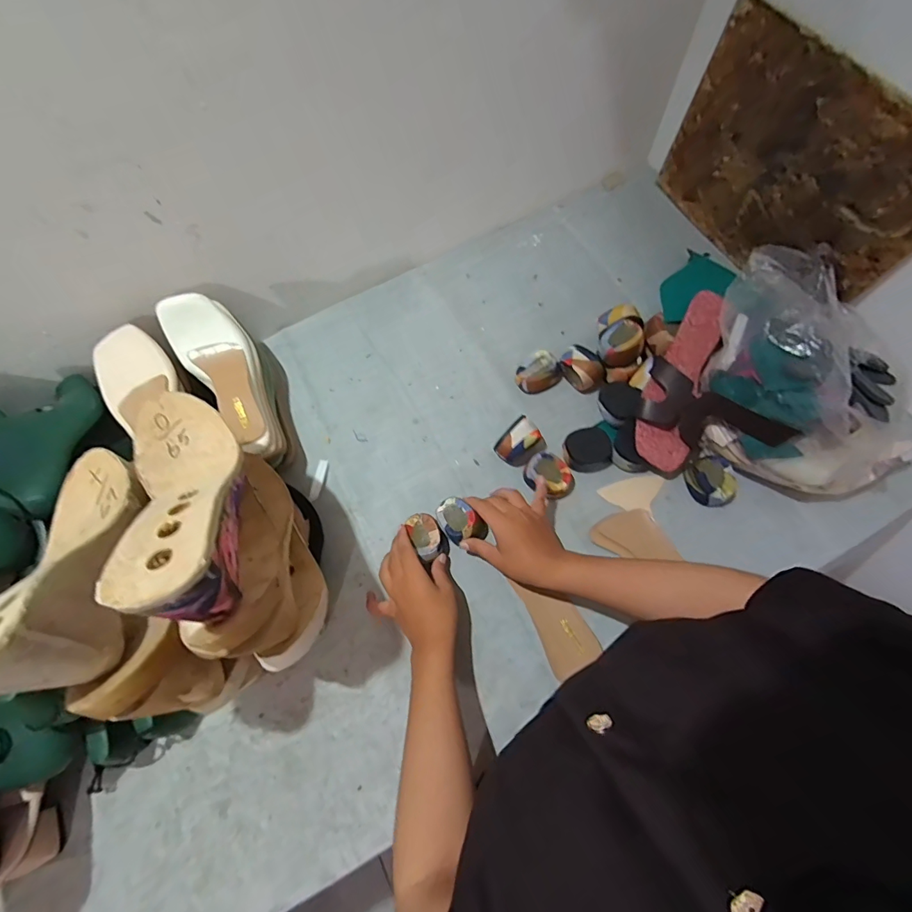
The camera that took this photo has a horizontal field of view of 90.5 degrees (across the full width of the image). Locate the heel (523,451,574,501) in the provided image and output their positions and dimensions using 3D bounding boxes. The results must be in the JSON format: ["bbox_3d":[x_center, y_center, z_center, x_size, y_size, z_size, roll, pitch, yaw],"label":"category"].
[{"bbox_3d":[0.124,0.025,0.595,0.066,0.035,0.046,26,73,11],"label":"heel"}]

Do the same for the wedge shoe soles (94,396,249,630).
[{"bbox_3d":[-0.211,0.039,0.370,0.080,0.088,0.247,-30,42,-9],"label":"wedge shoe soles"}]

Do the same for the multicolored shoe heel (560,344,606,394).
[{"bbox_3d":[0.182,-0.125,0.648,0.041,0.049,0.064,-43,74,-13],"label":"multicolored shoe heel"}]

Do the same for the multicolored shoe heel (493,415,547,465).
[{"bbox_3d":[0.089,-0.018,0.614,0.066,0.049,0.048,-43,74,-13],"label":"multicolored shoe heel"}]

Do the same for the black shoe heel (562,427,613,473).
[{"bbox_3d":[0.176,-0.007,0.614,0.062,0.031,0.054,-8,70,-1],"label":"black shoe heel"}]

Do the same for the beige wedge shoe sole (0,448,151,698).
[{"bbox_3d":[-0.298,0.089,0.361,0.083,0.083,0.233,-26,39,-8],"label":"beige wedge shoe sole"}]

